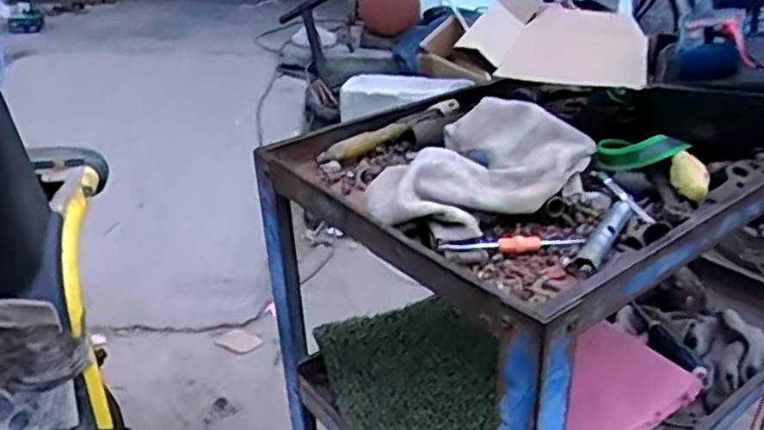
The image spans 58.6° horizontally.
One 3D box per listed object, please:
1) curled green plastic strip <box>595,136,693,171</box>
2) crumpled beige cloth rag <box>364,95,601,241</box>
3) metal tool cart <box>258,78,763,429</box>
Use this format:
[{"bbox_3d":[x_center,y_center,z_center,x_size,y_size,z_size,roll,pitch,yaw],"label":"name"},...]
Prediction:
[{"bbox_3d":[0.269,-0.068,0.706,0.085,0.032,0.039,-6,19,25],"label":"curled green plastic strip"},{"bbox_3d":[0.093,-0.055,0.647,0.233,0.084,0.139,-18,30,-36],"label":"crumpled beige cloth rag"},{"bbox_3d":[0.260,0.172,0.911,0.718,0.709,0.396,-17,30,-35],"label":"metal tool cart"}]

